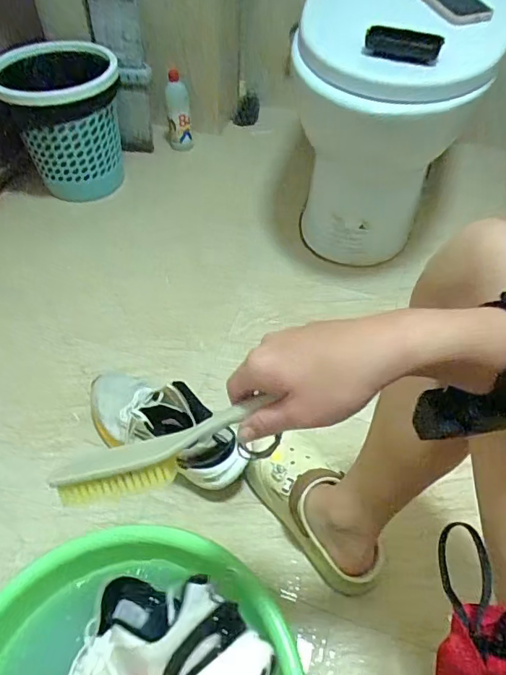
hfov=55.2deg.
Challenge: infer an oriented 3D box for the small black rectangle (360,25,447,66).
[{"bbox_3d":[0.226,-0.443,0.733,0.116,0.022,0.079,20,54,15],"label":"small black rectangle"}]

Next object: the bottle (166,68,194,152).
[{"bbox_3d":[-0.198,-0.583,1.275,0.069,0.201,0.052,-3,51,-5],"label":"bottle"}]

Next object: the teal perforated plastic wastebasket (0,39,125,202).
[{"bbox_3d":[-0.426,-0.493,1.124,0.255,0.269,0.232,-9,52,-7],"label":"teal perforated plastic wastebasket"}]

